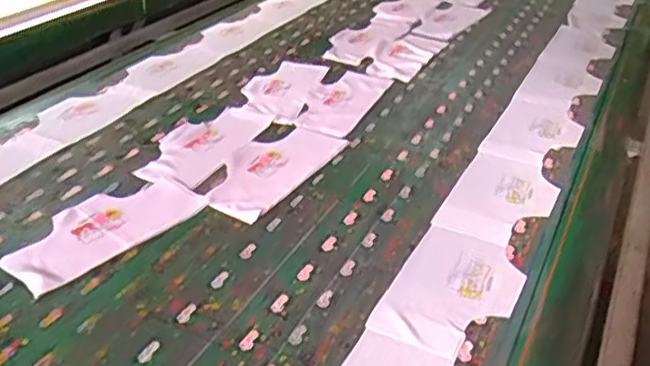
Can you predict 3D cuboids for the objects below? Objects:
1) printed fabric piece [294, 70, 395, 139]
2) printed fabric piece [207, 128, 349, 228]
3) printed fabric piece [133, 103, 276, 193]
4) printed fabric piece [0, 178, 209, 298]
[{"bbox_3d":[0.041,-0.186,1.402,0.147,0.010,0.296,15,34,16],"label":"printed fabric piece"},{"bbox_3d":[-0.098,-0.032,1.160,0.157,0.010,0.311,17,34,22],"label":"printed fabric piece"},{"bbox_3d":[-0.229,-0.087,1.240,0.158,0.014,0.315,10,34,16],"label":"printed fabric piece"},{"bbox_3d":[-0.352,0.066,1.009,0.155,0.009,0.304,24,40,32],"label":"printed fabric piece"}]

